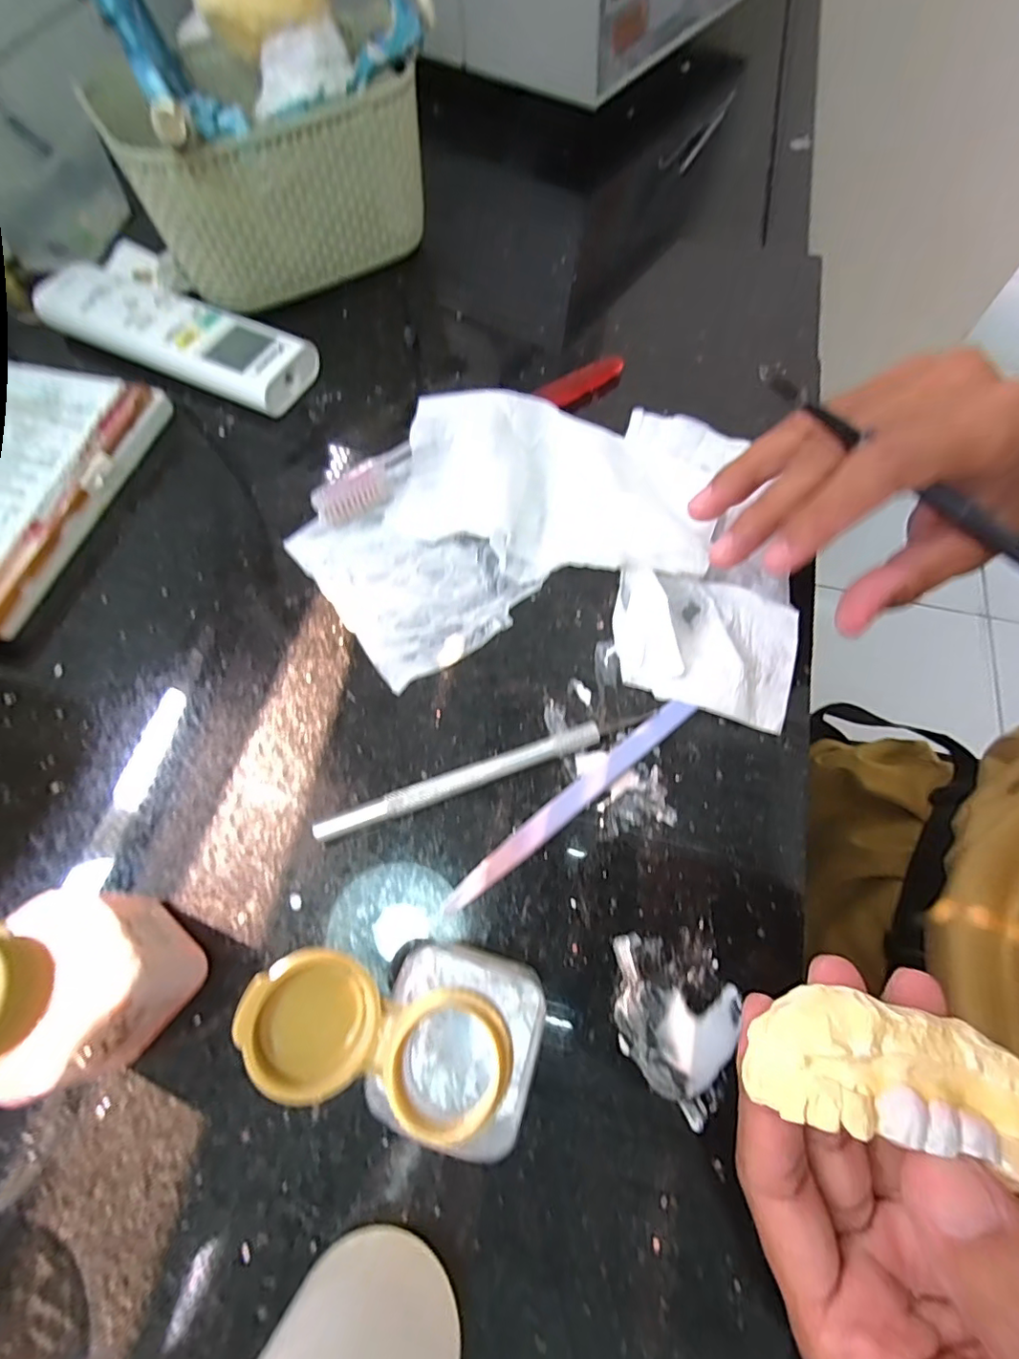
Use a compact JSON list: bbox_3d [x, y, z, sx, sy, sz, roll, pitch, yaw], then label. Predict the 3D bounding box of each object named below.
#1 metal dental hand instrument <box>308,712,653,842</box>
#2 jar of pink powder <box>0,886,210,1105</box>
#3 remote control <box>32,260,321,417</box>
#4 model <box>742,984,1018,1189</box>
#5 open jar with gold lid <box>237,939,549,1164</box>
[{"bbox_3d":[-0.008,0.036,0.213,0.136,0.007,0.008,-19,67,-7],"label":"metal dental hand instrument"},{"bbox_3d":[-0.126,0.089,0.155,0.037,0.074,0.044,23,68,12],"label":"jar of pink powder"},{"bbox_3d":[-0.197,-0.200,0.316,0.172,0.027,0.047,23,68,12],"label":"remote control"},{"bbox_3d":[0.089,0.088,0.119,0.063,0.014,0.027,9,66,12],"label":"model"},{"bbox_3d":[-0.025,0.095,0.149,0.066,0.076,0.038,17,67,9],"label":"open jar with gold lid"}]

